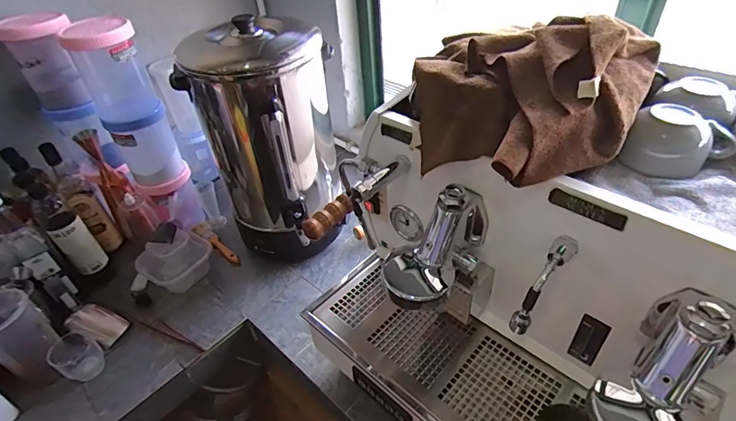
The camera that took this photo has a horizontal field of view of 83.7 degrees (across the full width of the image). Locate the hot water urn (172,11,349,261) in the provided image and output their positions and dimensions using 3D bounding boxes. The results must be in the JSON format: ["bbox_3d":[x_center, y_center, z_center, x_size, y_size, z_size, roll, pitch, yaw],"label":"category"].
[{"bbox_3d":[-0.192,-0.128,0.874,0.264,0.479,0.226,-18,42,-15],"label":"hot water urn"}]

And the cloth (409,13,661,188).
[{"bbox_3d":[0.182,-0.152,0.517,0.280,0.136,0.265,20,46,26],"label":"cloth"}]

